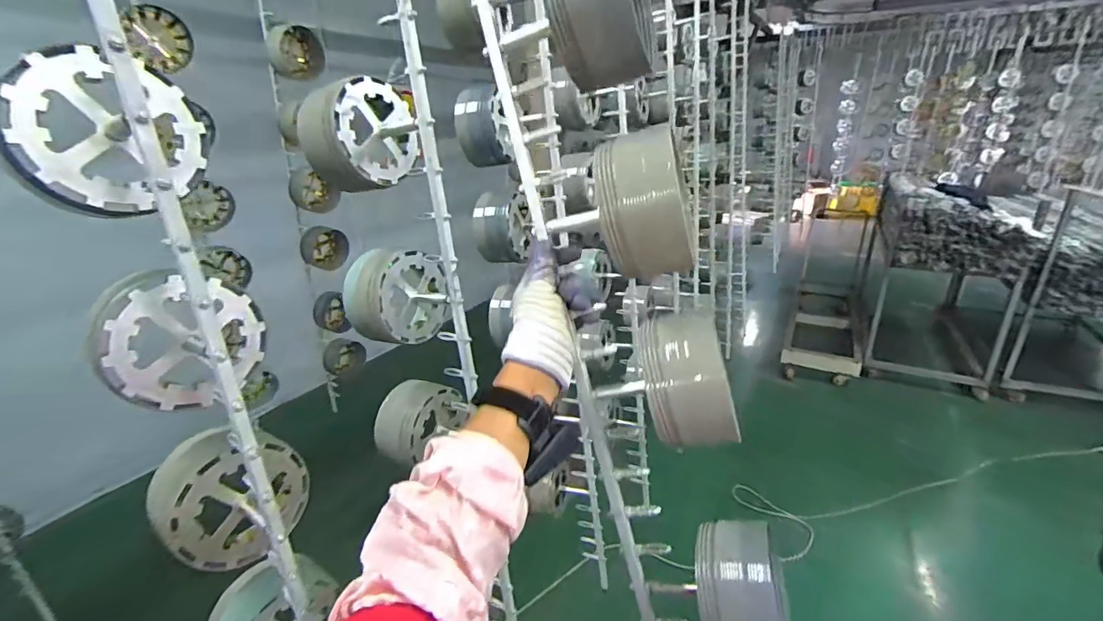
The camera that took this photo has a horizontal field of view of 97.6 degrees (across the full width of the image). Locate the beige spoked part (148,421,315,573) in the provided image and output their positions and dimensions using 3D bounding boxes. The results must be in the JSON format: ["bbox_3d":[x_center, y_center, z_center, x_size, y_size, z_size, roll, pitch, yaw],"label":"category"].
[{"bbox_3d":[-0.343,0.198,0.524,0.136,0.130,0.069,-19,23,-41],"label":"beige spoked part"}]

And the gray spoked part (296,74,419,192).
[{"bbox_3d":[-0.243,-0.223,0.622,0.082,0.124,0.123,5,19,26],"label":"gray spoked part"}]

